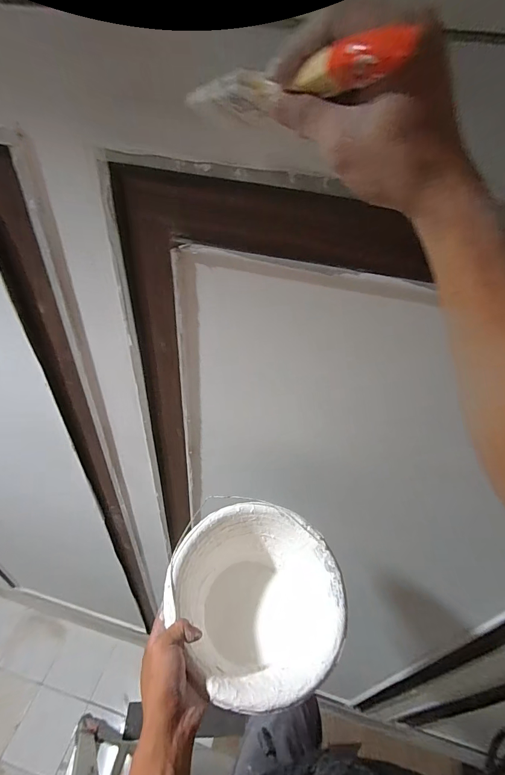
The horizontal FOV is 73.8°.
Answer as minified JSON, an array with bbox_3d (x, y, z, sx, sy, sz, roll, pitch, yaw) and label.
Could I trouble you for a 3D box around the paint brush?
[{"bbox_3d":[0.020,-0.206,0.231,0.025,0.021,0.189,-26,41,-33],"label":"paint brush"}]

